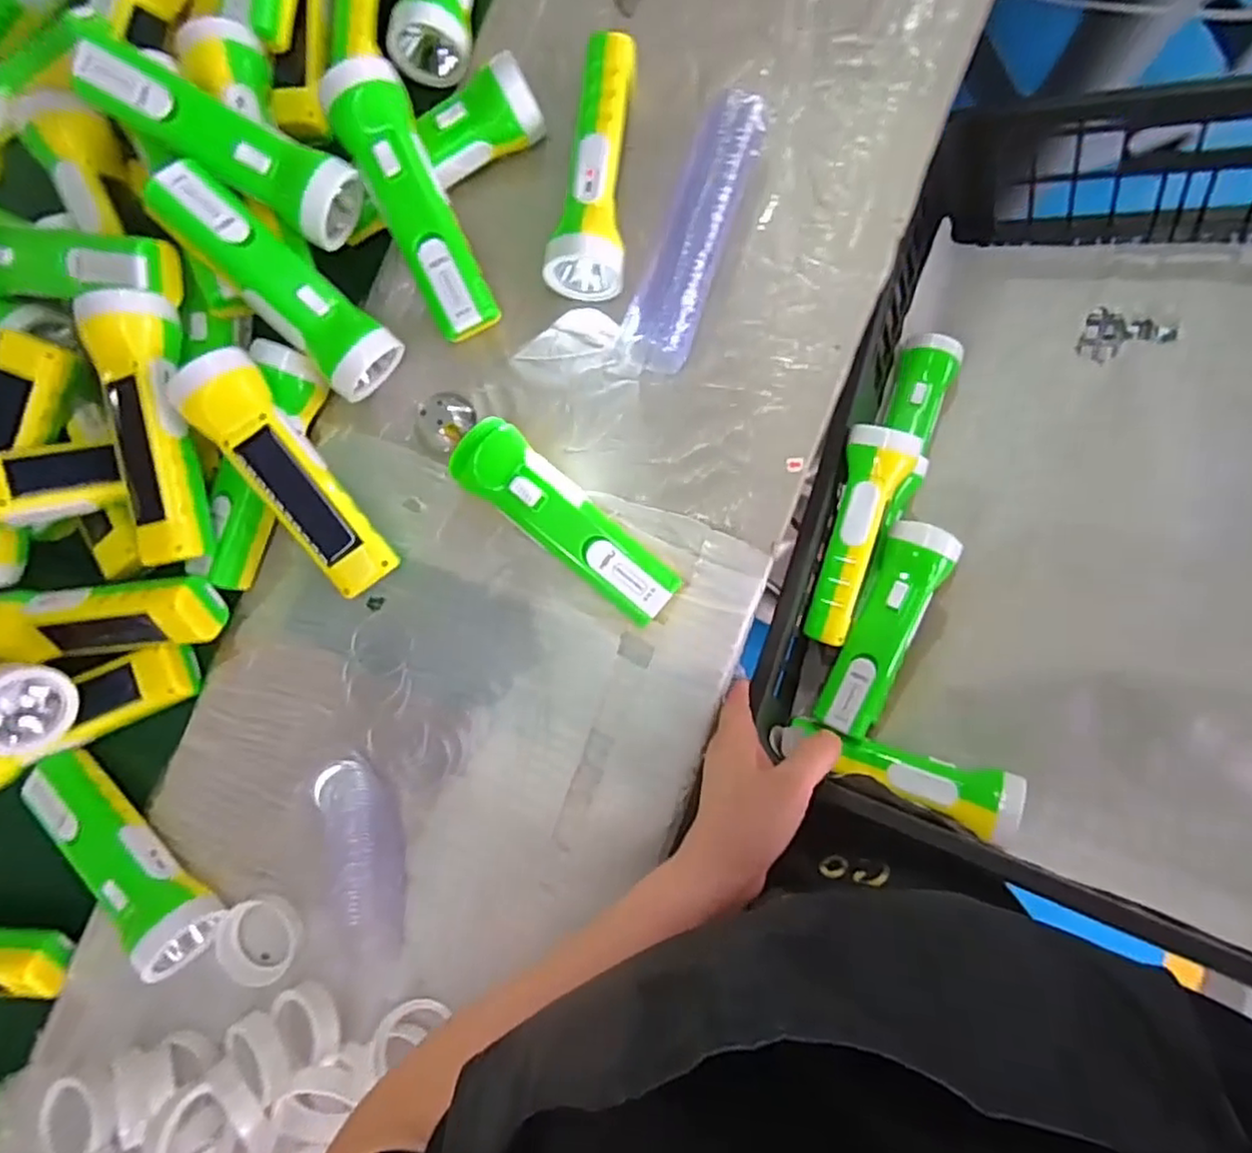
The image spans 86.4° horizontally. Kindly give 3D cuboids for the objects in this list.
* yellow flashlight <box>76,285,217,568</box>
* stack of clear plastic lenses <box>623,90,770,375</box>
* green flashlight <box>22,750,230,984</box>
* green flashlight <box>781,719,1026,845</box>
[{"bbox_3d":[-0.302,-0.092,0.427,0.045,0.059,0.165,-7,89,1],"label":"yellow flashlight"},{"bbox_3d":[0.045,-0.222,0.434,0.043,0.033,0.169,19,86,6],"label":"stack of clear plastic lenses"},{"bbox_3d":[-0.331,0.181,0.437,0.161,0.045,0.042,40,90,15],"label":"green flashlight"},{"bbox_3d":[0.205,0.149,0.511,0.173,0.041,0.046,15,89,26],"label":"green flashlight"}]

